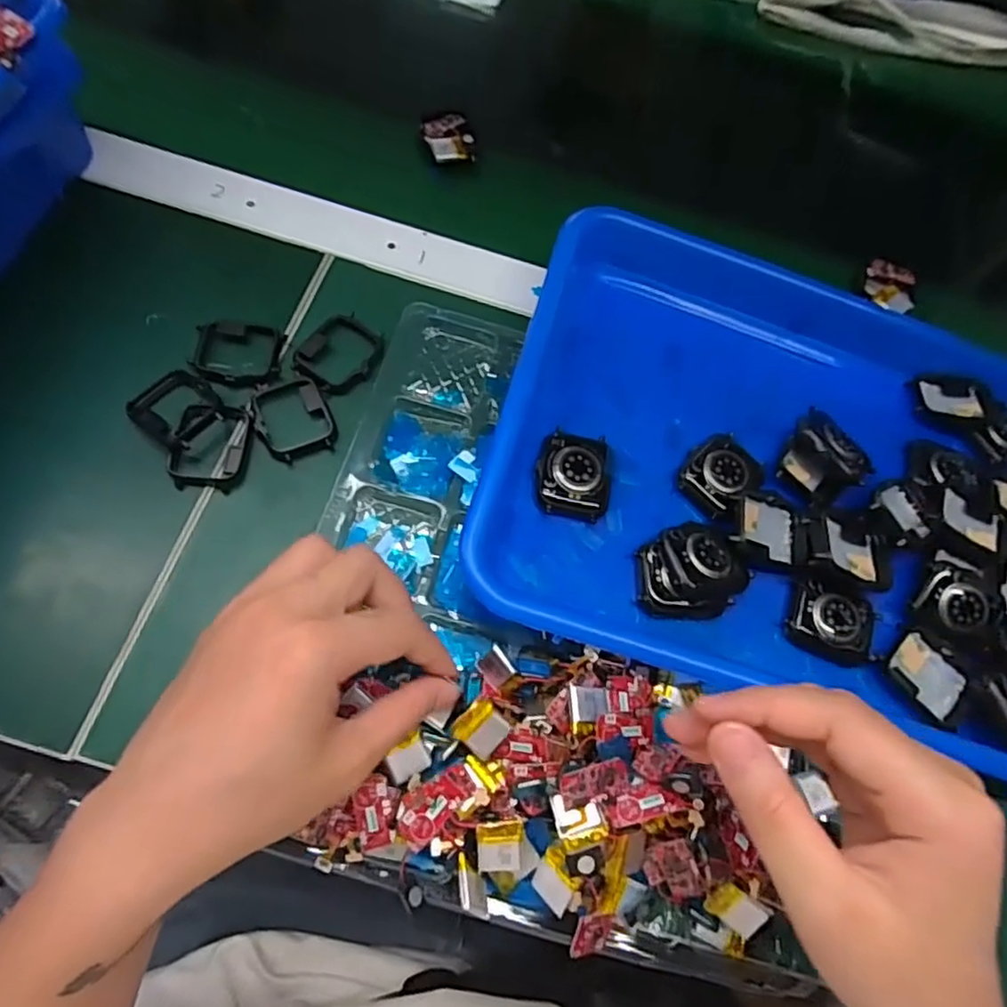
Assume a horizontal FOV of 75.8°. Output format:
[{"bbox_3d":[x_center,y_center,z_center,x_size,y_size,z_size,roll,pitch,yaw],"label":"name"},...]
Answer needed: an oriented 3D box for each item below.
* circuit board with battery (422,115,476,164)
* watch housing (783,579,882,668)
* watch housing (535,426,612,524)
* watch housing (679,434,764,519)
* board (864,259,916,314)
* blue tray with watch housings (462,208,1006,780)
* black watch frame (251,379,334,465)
[{"bbox_3d":[-0.036,-0.244,0.433,0.033,0.011,0.043,-6,68,-11],"label":"circuit board with battery"},{"bbox_3d":[0.160,0.059,0.314,0.043,0.011,0.033,20,65,1],"label":"watch housing"},{"bbox_3d":[0.035,-0.013,0.318,0.036,0.016,0.045,11,66,-3],"label":"watch housing"},{"bbox_3d":[0.112,-0.015,0.330,0.043,0.008,0.035,-38,77,-21],"label":"watch housing"},{"bbox_3d":[0.256,-0.143,0.428,0.033,0.011,0.039,17,65,0],"label":"board"},{"bbox_3d":[0.162,-0.023,0.339,0.316,0.032,0.253,18,66,-2],"label":"blue tray with watch housings"},{"bbox_3d":[-0.110,-0.045,0.339,0.037,0.011,0.045,-18,70,-15],"label":"black watch frame"}]

